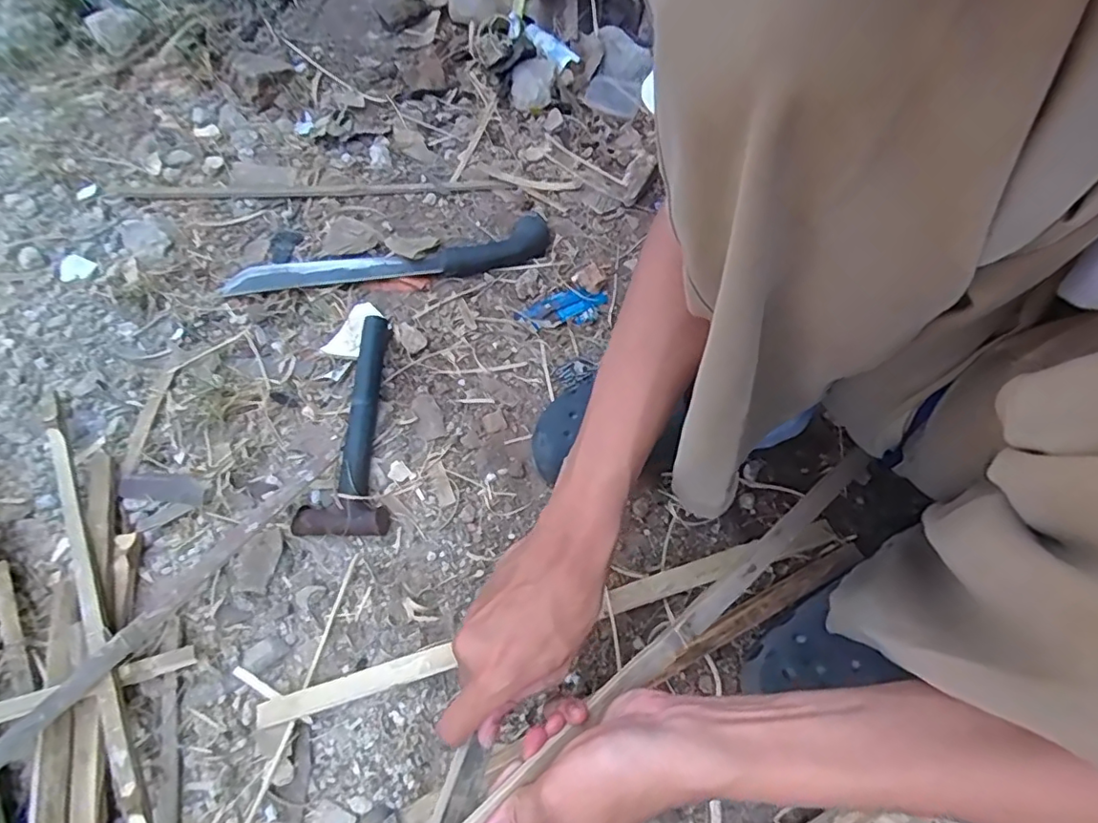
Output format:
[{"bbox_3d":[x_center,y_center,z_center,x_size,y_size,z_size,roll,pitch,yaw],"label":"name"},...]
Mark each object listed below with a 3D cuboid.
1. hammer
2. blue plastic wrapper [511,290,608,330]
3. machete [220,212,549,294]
[{"bbox_3d":[-0.206,0.012,0.559,0.085,0.048,0.217,-5,61,-5],"label":"hammer"},{"bbox_3d":[0.017,-0.124,0.678,0.111,0.006,0.047,-9,62,-7],"label":"blue plastic wrapper"},{"bbox_3d":[-0.192,-0.189,0.690,0.382,0.027,0.069,-9,62,-7],"label":"machete"}]

